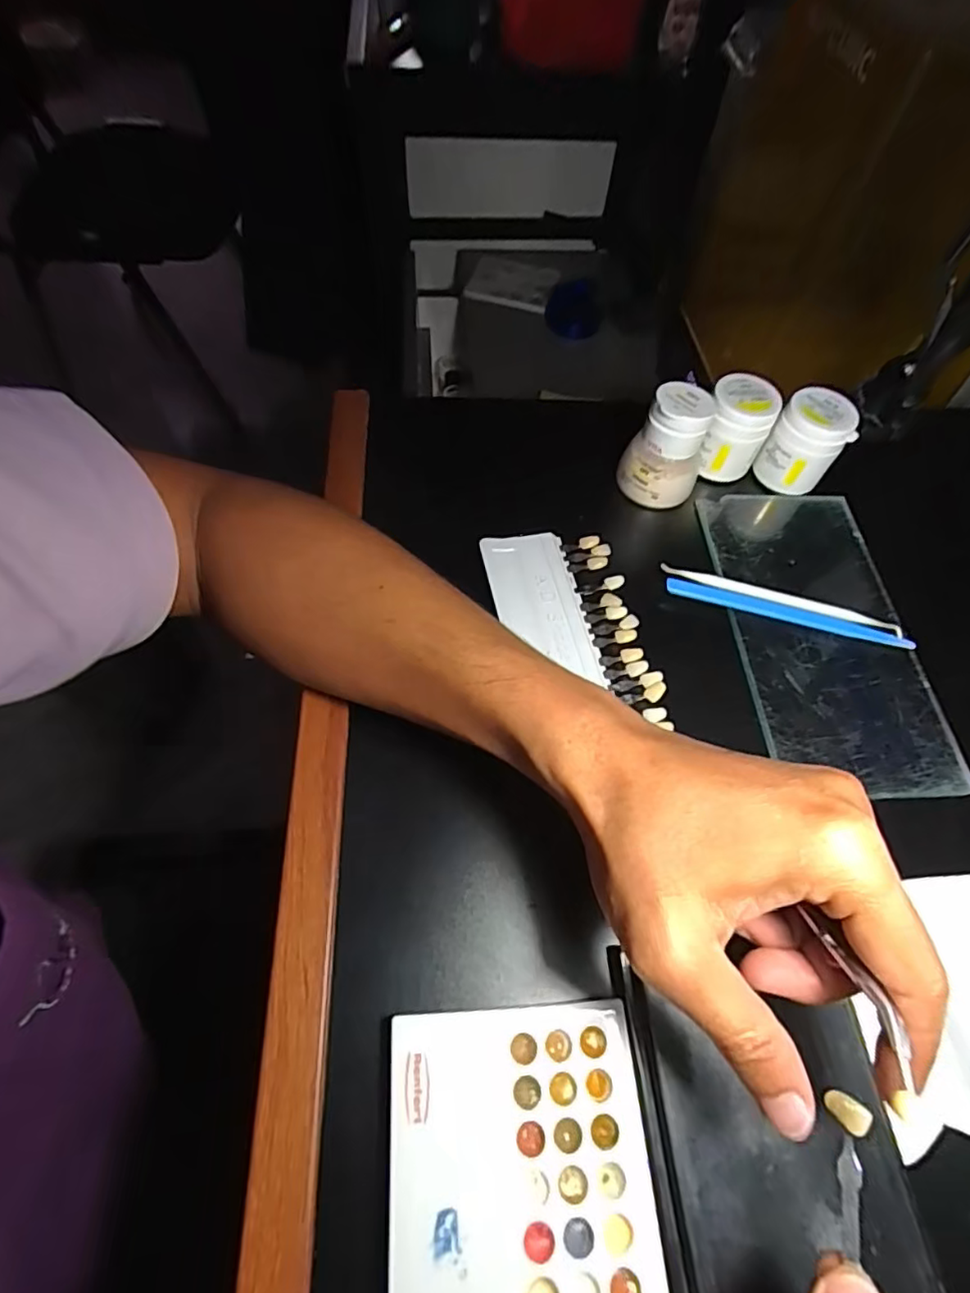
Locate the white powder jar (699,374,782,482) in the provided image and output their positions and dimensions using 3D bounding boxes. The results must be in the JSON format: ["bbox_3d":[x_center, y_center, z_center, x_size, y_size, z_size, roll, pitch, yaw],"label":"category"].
[{"bbox_3d":[0.160,-0.138,0.387,0.040,0.057,0.042,2,60,-3],"label":"white powder jar"}]

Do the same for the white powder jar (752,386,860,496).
[{"bbox_3d":[0.207,-0.131,0.386,0.043,0.054,0.043,2,60,-3],"label":"white powder jar"}]

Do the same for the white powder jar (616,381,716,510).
[{"bbox_3d":[0.113,-0.123,0.369,0.046,0.063,0.042,22,61,8],"label":"white powder jar"}]

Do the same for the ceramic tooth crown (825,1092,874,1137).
[{"bbox_3d":[0.108,0.139,0.178,0.011,0.006,0.008,35,64,15],"label":"ceramic tooth crown"}]

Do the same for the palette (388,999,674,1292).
[{"bbox_3d":[0.015,0.210,0.202,0.093,0.005,0.149,-1,60,-5],"label":"palette"}]

